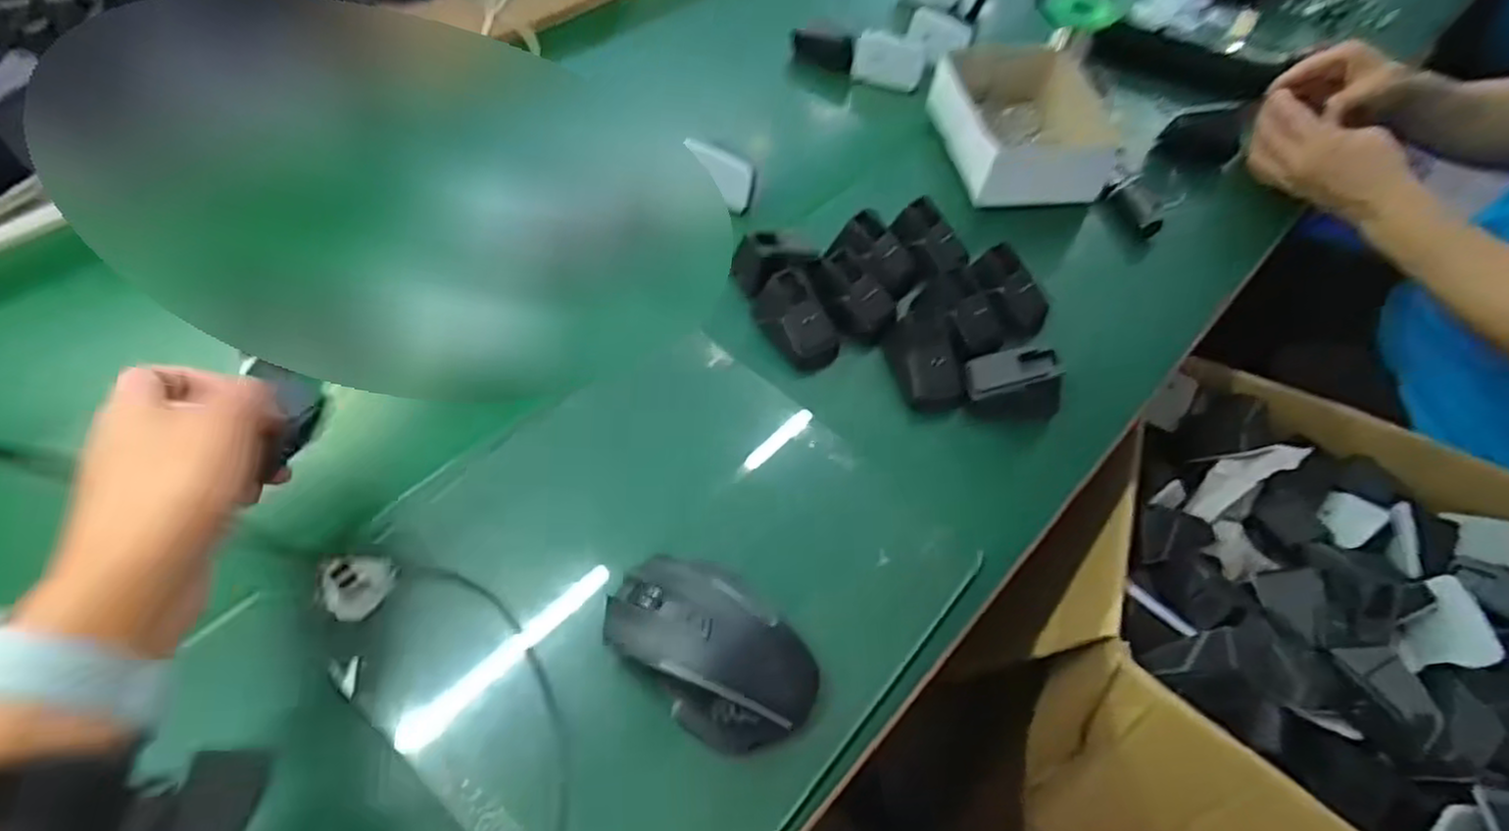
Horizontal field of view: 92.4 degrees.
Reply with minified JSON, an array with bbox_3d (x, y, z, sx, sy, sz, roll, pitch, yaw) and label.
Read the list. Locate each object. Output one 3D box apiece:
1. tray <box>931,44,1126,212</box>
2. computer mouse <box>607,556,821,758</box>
[{"bbox_3d":[0.238,-0.264,0.660,0.134,0.061,0.161,-7,56,-8],"label":"tray"},{"bbox_3d":[-0.024,0.125,0.389,0.115,0.048,0.066,35,61,19],"label":"computer mouse"}]

